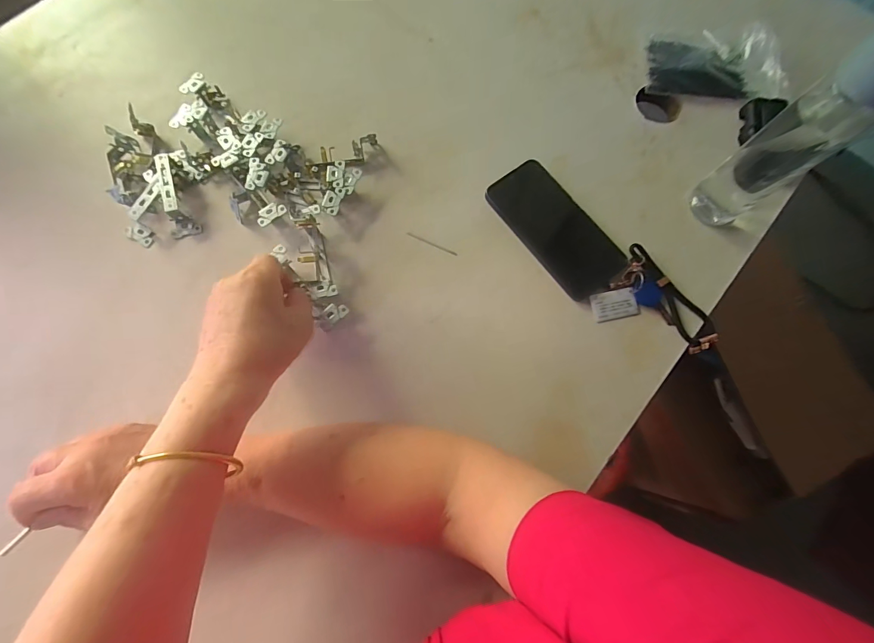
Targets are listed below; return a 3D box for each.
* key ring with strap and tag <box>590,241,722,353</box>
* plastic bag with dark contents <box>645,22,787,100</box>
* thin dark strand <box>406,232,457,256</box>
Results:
[{"bbox_3d":[0.235,-0.013,0.392,0.120,0.020,0.089,40,79,8],"label":"key ring with strap and tag"},{"bbox_3d":[0.350,-0.330,0.468,0.157,0.021,0.093,3,76,0],"label":"plastic bag with dark contents"},{"bbox_3d":[-0.005,-0.087,0.414,0.060,0.004,0.004,24,77,5],"label":"thin dark strand"}]

